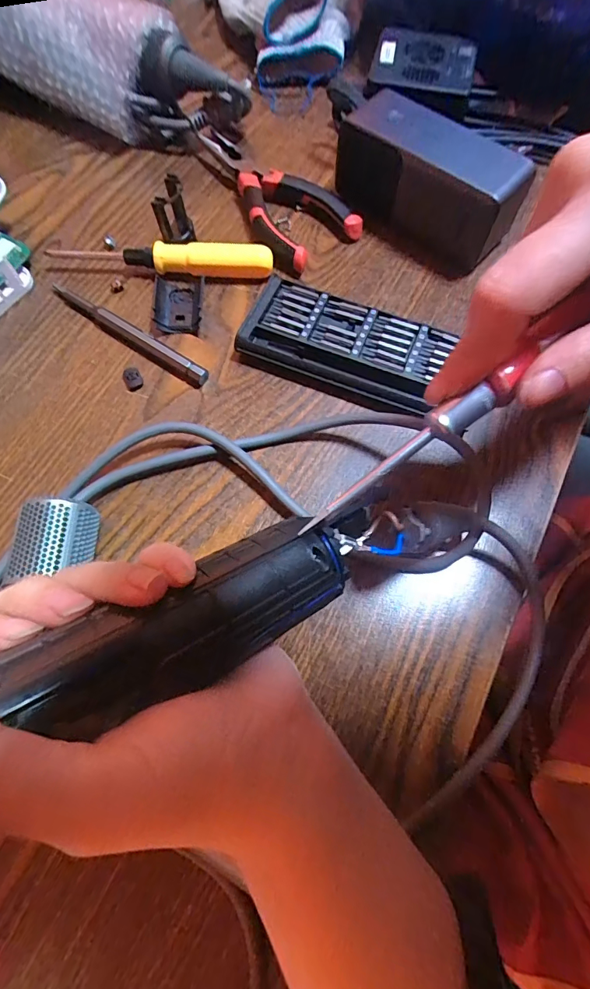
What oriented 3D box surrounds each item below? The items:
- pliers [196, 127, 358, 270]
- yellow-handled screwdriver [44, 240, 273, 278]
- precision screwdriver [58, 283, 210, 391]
[{"bbox_3d":[-0.024,-0.233,0.342,0.066,0.015,0.149,-42,74,-14],"label":"pliers"},{"bbox_3d":[-0.093,-0.165,0.310,0.150,0.021,0.017,1,69,1],"label":"yellow-handled screwdriver"},{"bbox_3d":[-0.113,-0.108,0.295,0.131,0.010,0.010,33,72,12],"label":"precision screwdriver"}]

